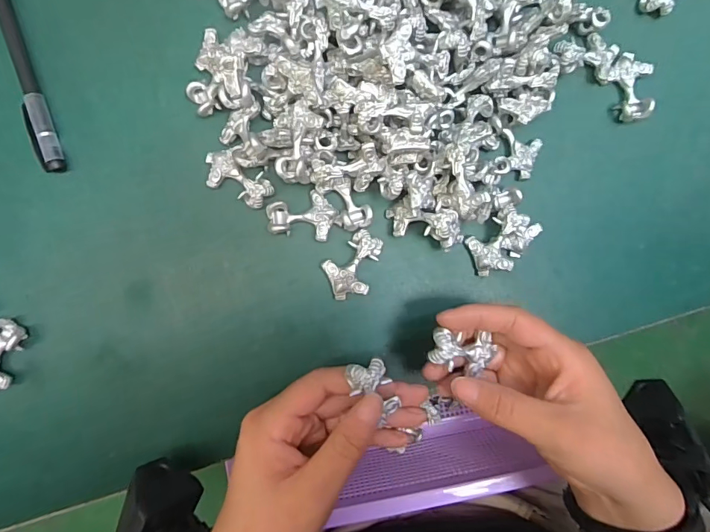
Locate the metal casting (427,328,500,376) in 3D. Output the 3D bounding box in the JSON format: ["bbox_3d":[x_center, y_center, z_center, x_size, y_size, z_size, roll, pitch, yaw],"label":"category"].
[{"bbox_3d":[0.058,0.045,0.231,0.042,0.009,0.022,16,91,-29],"label":"metal casting"}]

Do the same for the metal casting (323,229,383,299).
[{"bbox_3d":[-0.002,-0.001,0.262,0.029,0.010,0.042,19,90,-4],"label":"metal casting"}]

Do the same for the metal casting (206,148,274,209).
[{"bbox_3d":[-0.069,-0.051,0.257,0.042,0.010,0.023,34,89,-4],"label":"metal casting"}]

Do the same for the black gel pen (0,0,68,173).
[{"bbox_3d":[-0.195,-0.125,0.251,0.012,0.009,0.148,-18,93,-3],"label":"black gel pen"}]

